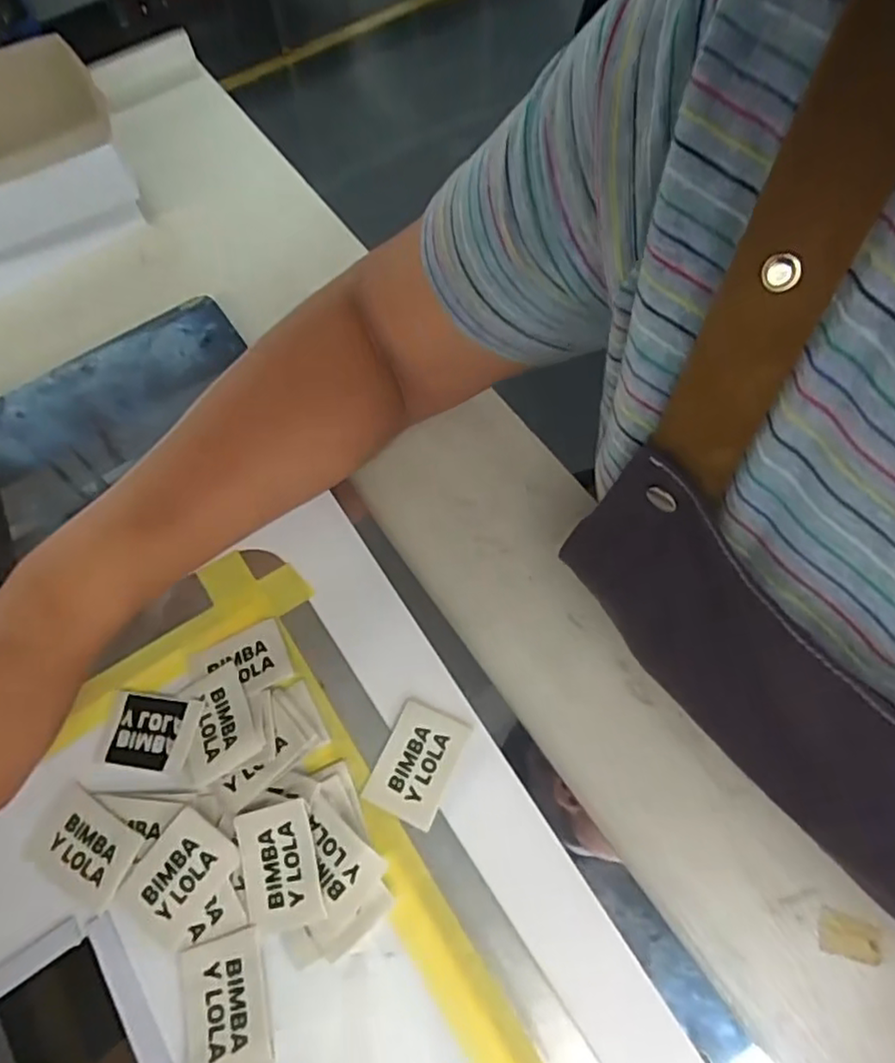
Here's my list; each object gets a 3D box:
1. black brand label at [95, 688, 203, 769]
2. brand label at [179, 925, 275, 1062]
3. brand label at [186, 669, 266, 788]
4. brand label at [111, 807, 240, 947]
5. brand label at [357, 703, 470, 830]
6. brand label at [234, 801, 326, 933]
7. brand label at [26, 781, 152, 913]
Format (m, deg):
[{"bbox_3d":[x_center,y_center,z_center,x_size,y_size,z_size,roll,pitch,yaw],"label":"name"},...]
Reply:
[{"bbox_3d":[-0.143,0.095,0.311,0.046,0.004,0.034,6,65,6],"label":"black brand label"},{"bbox_3d":[-0.090,0.191,0.260,0.035,0.004,0.048,-16,65,-4],"label":"brand label"},{"bbox_3d":[-0.109,0.091,0.308,0.035,0.004,0.047,-25,59,-1],"label":"brand label"},{"bbox_3d":[-0.117,0.150,0.280,0.035,0.004,0.049,35,80,9],"label":"brand label"},{"bbox_3d":[-0.014,0.107,0.301,0.034,0.004,0.048,22,68,13],"label":"brand label"},{"bbox_3d":[-0.073,0.142,0.277,0.034,0.006,0.048,-17,73,3],"label":"brand label"},{"bbox_3d":[-0.162,0.139,0.289,0.047,0.006,0.035,24,69,14],"label":"brand label"}]

